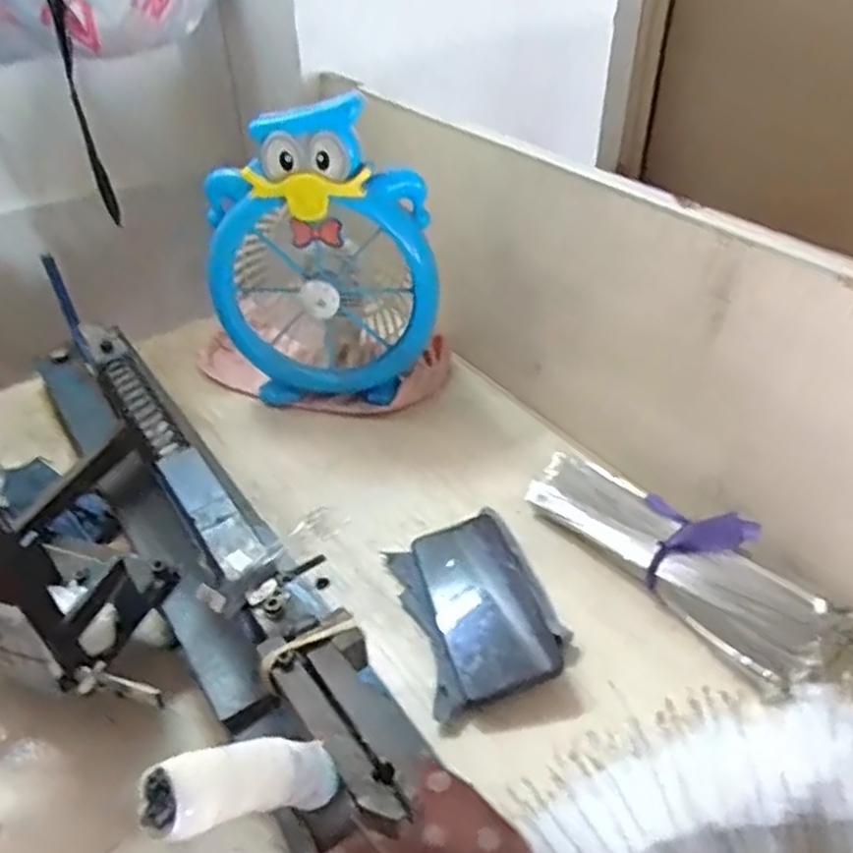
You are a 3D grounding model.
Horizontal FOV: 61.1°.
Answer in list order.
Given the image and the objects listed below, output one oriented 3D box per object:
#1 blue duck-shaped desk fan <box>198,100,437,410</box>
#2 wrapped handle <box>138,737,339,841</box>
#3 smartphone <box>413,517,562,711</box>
[{"bbox_3d":[-0.102,-0.181,0.742,0.213,0.290,0.138,0,41,2],"label":"blue duck-shaped desk fan"},{"bbox_3d":[-0.064,0.134,0.274,0.023,0.094,0.019,36,94,35],"label":"wrapped handle"},{"bbox_3d":[0.044,0.134,0.574,0.079,0.016,0.168,-21,38,-3],"label":"smartphone"}]

